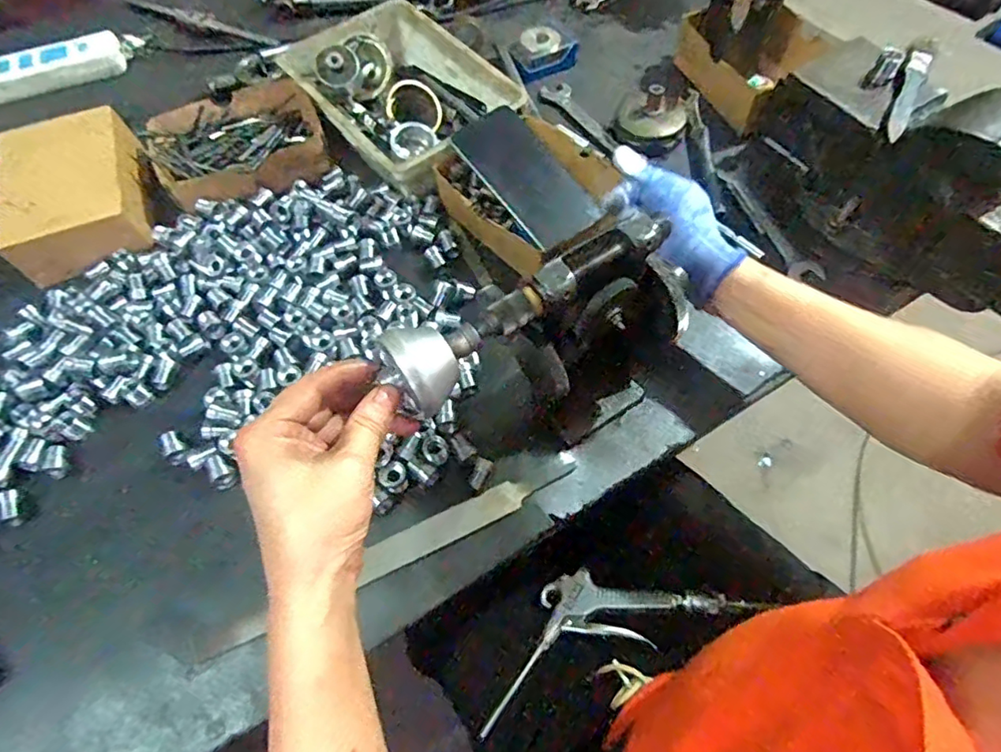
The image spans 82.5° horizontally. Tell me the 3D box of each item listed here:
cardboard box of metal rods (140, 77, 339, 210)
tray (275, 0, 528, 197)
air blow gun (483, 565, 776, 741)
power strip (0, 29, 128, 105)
[{"bbox_3d":[-0.285,-0.256,0.626,0.178,0.036,0.153,-24,62,-11],"label":"cardboard box of metal rods"},{"bbox_3d":[-0.115,-0.314,0.638,0.170,0.066,0.263,-33,64,-16],"label":"tray"},{"bbox_3d":[0.099,0.214,0.518,0.250,0.046,0.094,-19,61,-9],"label":"air blow gun"},{"bbox_3d":[-0.580,-0.380,0.714,0.204,0.032,0.047,-24,62,-11],"label":"power strip"}]

